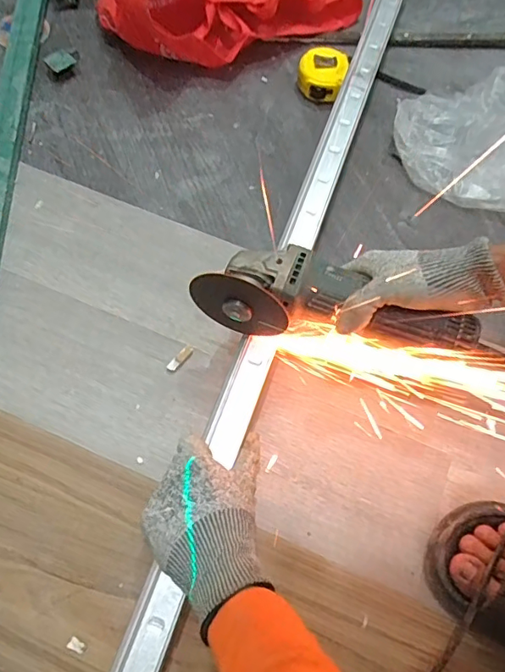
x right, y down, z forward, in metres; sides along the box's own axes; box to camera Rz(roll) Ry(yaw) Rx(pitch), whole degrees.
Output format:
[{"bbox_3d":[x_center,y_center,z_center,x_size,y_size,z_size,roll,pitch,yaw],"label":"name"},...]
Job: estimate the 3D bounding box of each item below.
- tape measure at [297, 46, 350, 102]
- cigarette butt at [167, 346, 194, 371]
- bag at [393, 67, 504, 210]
[{"bbox_3d":[0.102,-0.386,0.742,0.070,0.047,0.076,14,66,4],"label":"tape measure"},{"bbox_3d":[-0.082,0.025,0.576,0.012,0.010,0.036,39,70,14],"label":"cigarette butt"},{"bbox_3d":[0.312,-0.289,0.687,0.217,0.091,0.216,23,67,8],"label":"bag"}]

